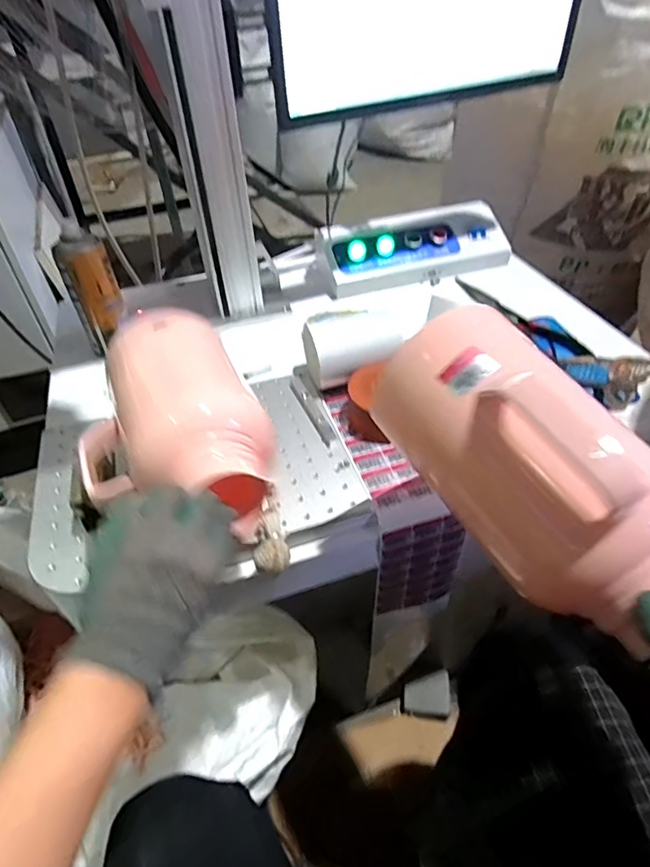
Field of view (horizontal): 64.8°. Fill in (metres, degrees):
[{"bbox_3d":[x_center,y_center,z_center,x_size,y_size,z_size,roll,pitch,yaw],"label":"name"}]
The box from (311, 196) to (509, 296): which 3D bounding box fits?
[{"bbox_3d":[0.147,-0.311,0.864,0.319,0.072,0.127,-15,46,-12],"label":"box"}]

